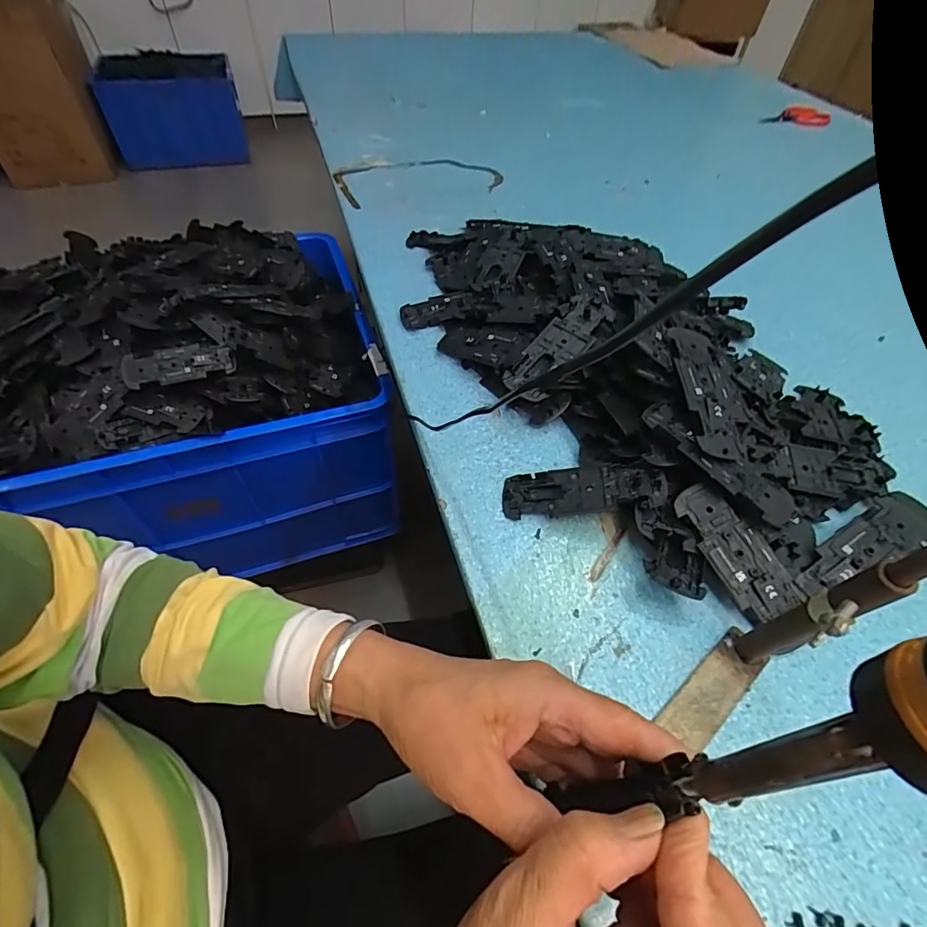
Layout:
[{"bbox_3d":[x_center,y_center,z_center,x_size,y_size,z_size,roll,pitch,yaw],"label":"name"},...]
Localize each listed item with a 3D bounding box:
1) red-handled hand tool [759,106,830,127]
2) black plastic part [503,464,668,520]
[{"bbox_3d":[0.727,-0.755,1.053,0.136,0.034,0.028,6,51,0],"label":"red-handled hand tool"},{"bbox_3d":[0.094,0.021,0.387,0.123,0.013,0.044,-7,49,17],"label":"black plastic part"}]

